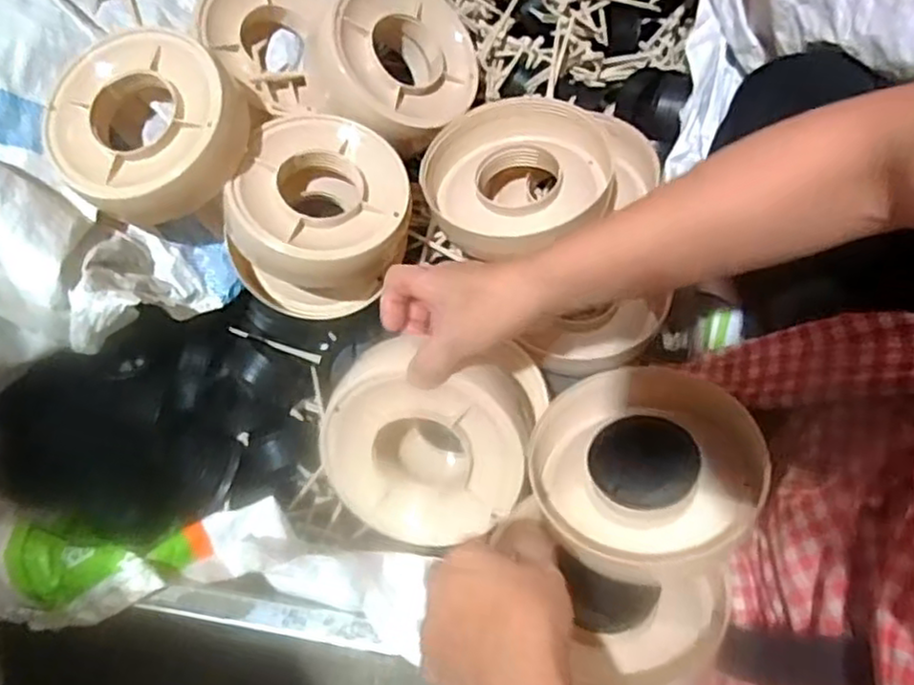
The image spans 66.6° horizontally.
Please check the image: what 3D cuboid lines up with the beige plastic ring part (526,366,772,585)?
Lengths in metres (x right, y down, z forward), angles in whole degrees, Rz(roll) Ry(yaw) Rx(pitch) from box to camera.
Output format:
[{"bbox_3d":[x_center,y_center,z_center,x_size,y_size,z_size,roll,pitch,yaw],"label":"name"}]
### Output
[{"bbox_3d":[0.132,0.090,0.501,0.155,0.050,0.155,-9,56,13],"label":"beige plastic ring part"}]

